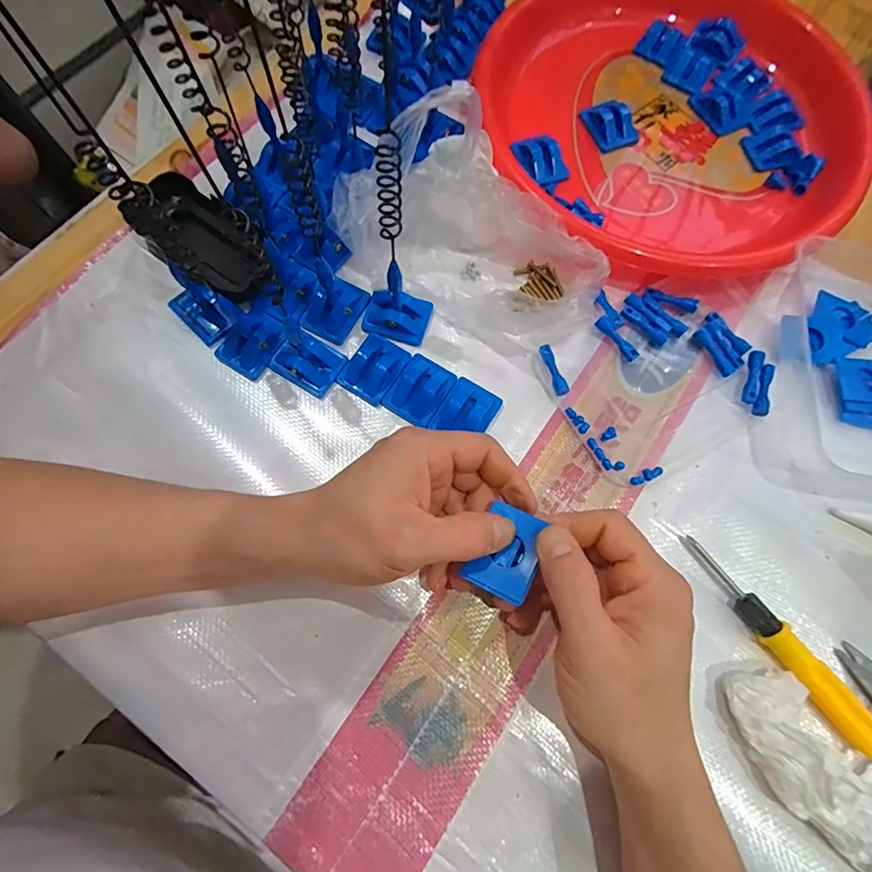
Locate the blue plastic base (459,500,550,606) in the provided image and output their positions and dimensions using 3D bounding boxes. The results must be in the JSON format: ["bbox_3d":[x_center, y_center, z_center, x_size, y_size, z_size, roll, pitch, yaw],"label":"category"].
[{"bbox_3d":[0.037,0.060,0.240,0.032,0.005,0.043,27,75,6],"label":"blue plastic base"}]

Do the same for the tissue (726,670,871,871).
[{"bbox_3d":[0.209,0.178,0.244,0.123,0.029,0.055,40,76,9],"label":"tissue"}]

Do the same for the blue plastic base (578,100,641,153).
[{"bbox_3d":[0.141,-0.252,0.375,0.032,0.021,0.041,-22,76,-8],"label":"blue plastic base"}]

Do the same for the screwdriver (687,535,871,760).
[{"bbox_3d":[0.197,0.118,0.271,0.016,0.021,0.136,-37,78,-12],"label":"screwdriver"}]

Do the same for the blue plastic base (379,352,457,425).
[{"bbox_3d":[-0.010,-0.031,0.312,0.033,0.009,0.043,33,75,7],"label":"blue plastic base"}]

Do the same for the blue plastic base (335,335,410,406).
[{"bbox_3d":[-0.041,-0.046,0.314,0.034,0.008,0.043,31,75,7],"label":"blue plastic base"}]

